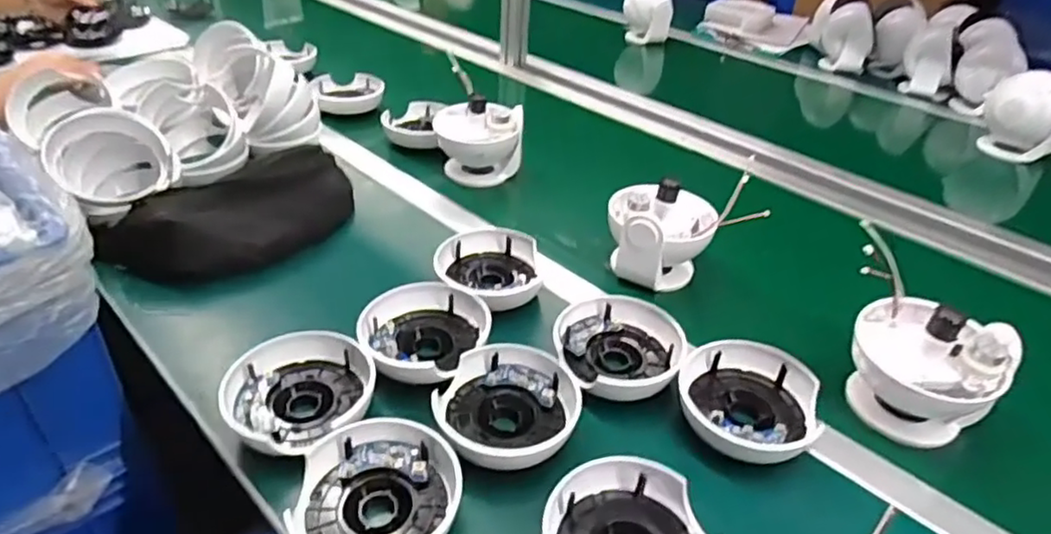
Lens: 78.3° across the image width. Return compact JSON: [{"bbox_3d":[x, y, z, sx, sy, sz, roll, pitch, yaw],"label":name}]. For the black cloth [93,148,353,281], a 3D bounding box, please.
[{"bbox_3d":[-0.324,-0.061,0.754,0.126,0.069,0.293,25,37,26],"label":"black cloth"}]

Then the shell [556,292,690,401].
[{"bbox_3d":[0.088,0.073,0.602,0.112,0.036,0.116,5,33,-3],"label":"shell"}]

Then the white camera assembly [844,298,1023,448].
[{"bbox_3d":[0.350,0.085,0.567,0.117,0.102,0.098,30,39,31],"label":"white camera assembly"}]

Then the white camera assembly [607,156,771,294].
[{"bbox_3d":[0.167,-0.045,0.711,0.148,0.120,0.100,11,33,7],"label":"white camera assembly"}]

